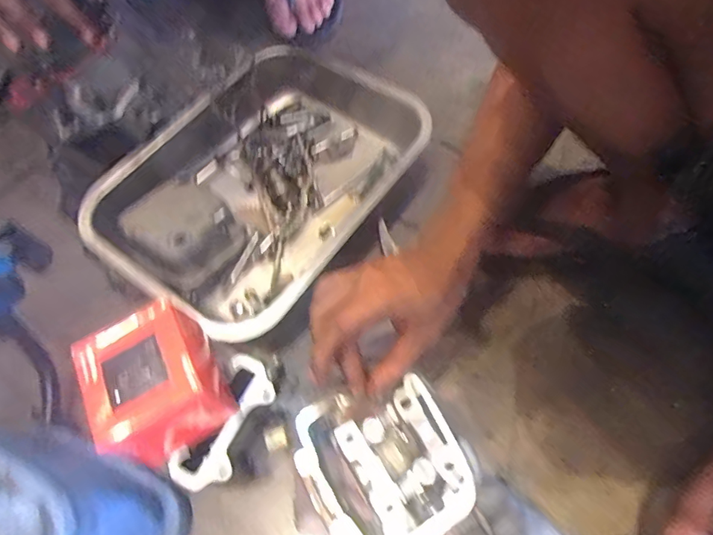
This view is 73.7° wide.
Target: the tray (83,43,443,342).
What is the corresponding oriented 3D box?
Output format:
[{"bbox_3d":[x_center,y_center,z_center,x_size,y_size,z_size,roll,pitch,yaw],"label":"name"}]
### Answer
[{"bbox_3d":[-0.098,-0.100,0.553,0.265,0.081,0.361,29,67,21],"label":"tray"}]

